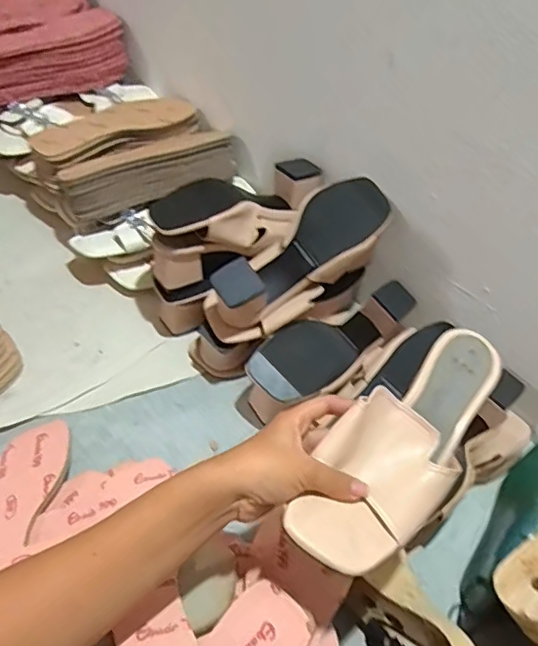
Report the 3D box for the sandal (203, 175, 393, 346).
[{"bbox_3d":[0.032,-0.081,0.630,0.249,0.082,0.094,-41,64,-9],"label":"sandal"}]

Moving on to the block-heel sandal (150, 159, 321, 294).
[{"bbox_3d":[-0.036,-0.132,0.693,0.232,0.080,0.100,-18,55,-19],"label":"block-heel sandal"}]

